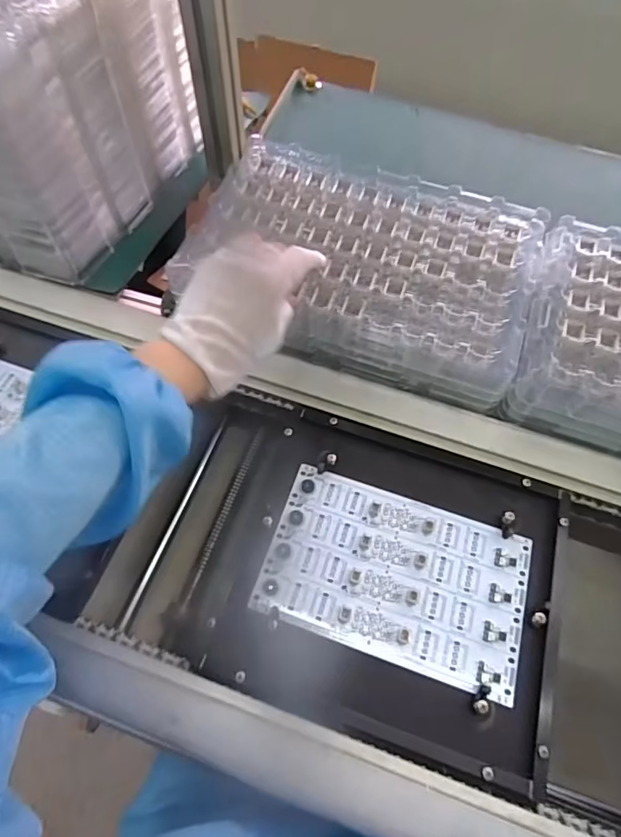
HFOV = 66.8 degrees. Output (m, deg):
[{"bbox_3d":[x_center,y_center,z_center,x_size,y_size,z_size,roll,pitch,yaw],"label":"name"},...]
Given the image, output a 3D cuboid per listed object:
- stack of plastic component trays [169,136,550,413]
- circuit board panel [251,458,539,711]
[{"bbox_3d":[0.054,-0.156,0.489,0.332,0.062,0.215,19,63,8],"label":"stack of plastic component trays"},{"bbox_3d":[0.072,0.127,0.391,0.208,0.004,0.128,18,63,8],"label":"circuit board panel"}]

